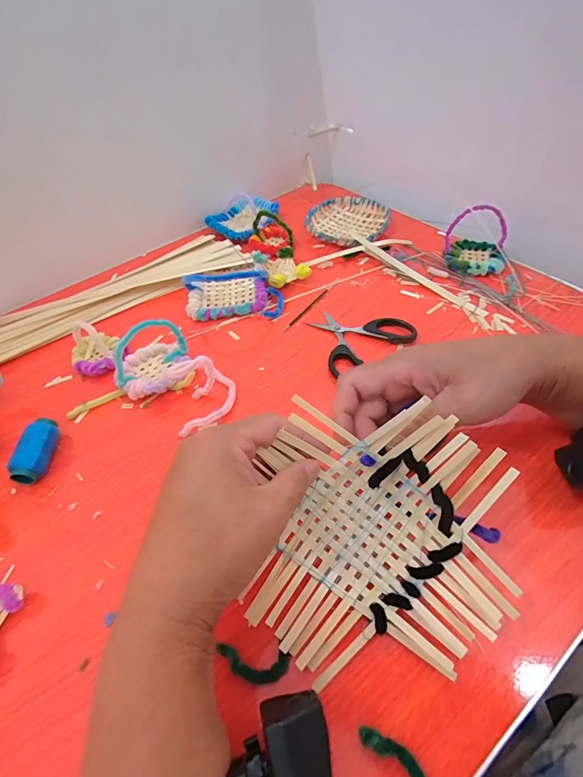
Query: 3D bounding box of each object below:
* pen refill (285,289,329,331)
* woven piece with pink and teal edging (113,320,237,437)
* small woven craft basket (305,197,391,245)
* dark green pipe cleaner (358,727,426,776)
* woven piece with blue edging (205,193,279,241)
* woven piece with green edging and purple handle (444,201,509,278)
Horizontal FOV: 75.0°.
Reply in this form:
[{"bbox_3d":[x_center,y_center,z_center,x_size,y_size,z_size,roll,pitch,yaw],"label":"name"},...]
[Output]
[{"bbox_3d":[0.016,-0.089,0.427,0.005,0.006,0.077,31,60,26],"label":"pen refill"},{"bbox_3d":[-0.115,-0.019,0.351,0.132,0.053,0.073,28,59,25],"label":"woven piece with pink and teal edging"},{"bbox_3d":[0.077,-0.227,0.519,0.106,0.020,0.100,-3,51,3],"label":"small woven craft basket"},{"bbox_3d":[0.054,0.191,0.190,0.018,0.010,0.045,-28,54,-16],"label":"dark green pipe cleaner"},{"bbox_3d":[-0.068,-0.254,0.542,0.091,0.034,0.093,-3,51,3],"label":"woven piece with blue edging"},{"bbox_3d":[0.213,-0.171,0.434,0.065,0.058,0.060,6,52,10],"label":"woven piece with green edging and purple handle"}]

